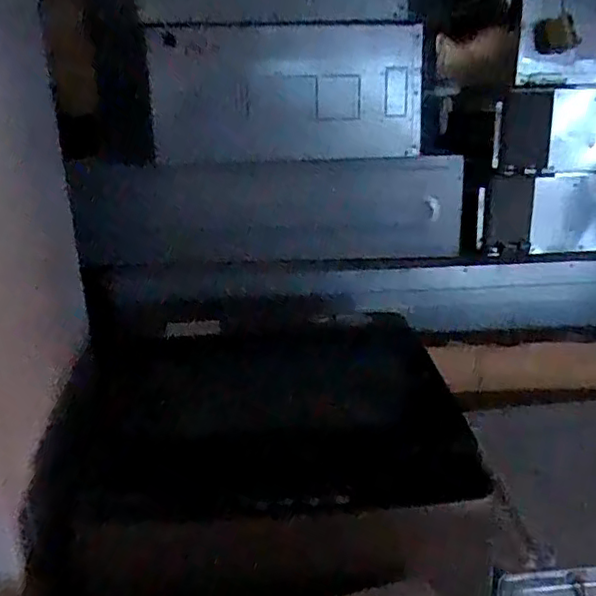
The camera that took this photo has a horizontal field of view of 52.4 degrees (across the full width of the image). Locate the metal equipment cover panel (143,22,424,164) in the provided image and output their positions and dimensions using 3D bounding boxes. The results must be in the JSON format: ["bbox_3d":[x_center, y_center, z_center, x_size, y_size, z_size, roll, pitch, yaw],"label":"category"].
[{"bbox_3d":[-0.029,-0.422,1.251,0.559,0.263,0.067,0,26,4],"label":"metal equipment cover panel"}]

